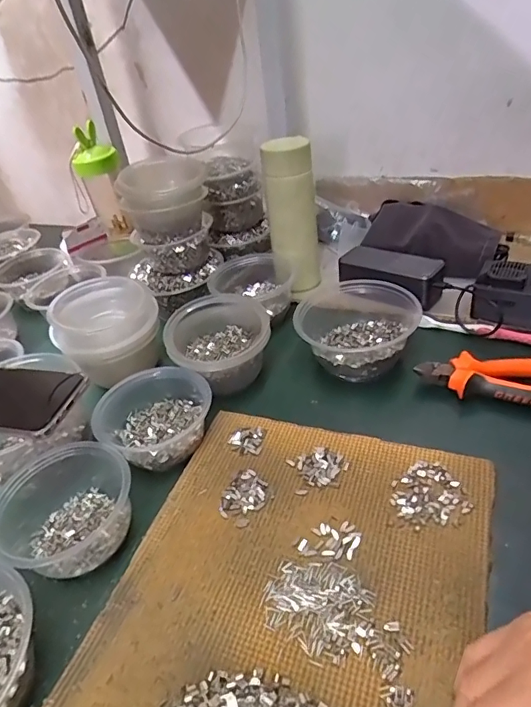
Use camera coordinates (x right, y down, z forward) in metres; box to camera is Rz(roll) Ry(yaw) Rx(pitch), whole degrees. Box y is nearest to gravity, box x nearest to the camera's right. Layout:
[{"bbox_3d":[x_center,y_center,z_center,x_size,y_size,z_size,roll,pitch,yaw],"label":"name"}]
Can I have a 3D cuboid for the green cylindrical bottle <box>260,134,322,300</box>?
[{"bbox_3d":[0.039,-0.182,0.656,0.067,0.203,0.060,-3,38,8],"label":"green cylindrical bottle"}]

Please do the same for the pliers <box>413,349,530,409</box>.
[{"bbox_3d":[0.237,0.028,0.490,0.150,0.033,0.053,8,41,21],"label":"pliers"}]

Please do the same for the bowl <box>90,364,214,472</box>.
[{"bbox_3d":[-0.113,0.065,0.489,0.104,0.049,0.100,-6,38,5],"label":"bowl"}]

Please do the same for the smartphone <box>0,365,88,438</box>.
[{"bbox_3d":[-0.253,0.038,0.457,0.156,0.009,0.085,6,40,18],"label":"smartphone"}]

